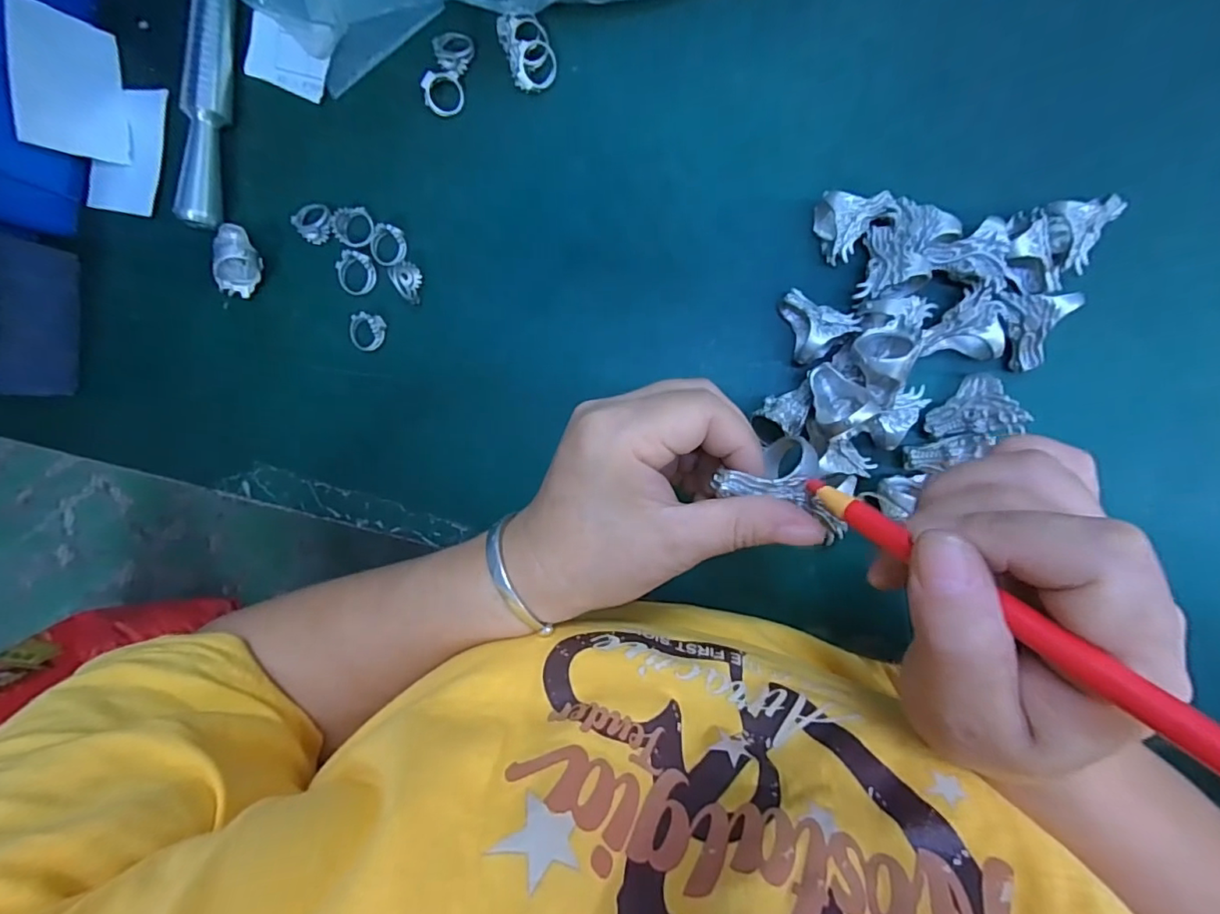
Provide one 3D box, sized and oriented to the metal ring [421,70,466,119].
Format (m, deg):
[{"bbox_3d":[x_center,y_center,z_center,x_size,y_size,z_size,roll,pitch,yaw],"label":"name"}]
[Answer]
[{"bbox_3d":[-0.091,-0.199,0.293,0.022,0.004,0.023,-4,108,-12],"label":"metal ring"}]

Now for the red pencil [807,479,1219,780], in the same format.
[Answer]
[{"bbox_3d":[0.112,0.049,0.126,0.010,0.005,0.166,-54,42,7],"label":"red pencil"}]

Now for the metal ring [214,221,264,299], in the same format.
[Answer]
[{"bbox_3d":[-0.212,-0.114,0.307,0.020,0.023,0.040,1,94,9],"label":"metal ring"}]

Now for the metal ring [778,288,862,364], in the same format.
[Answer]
[{"bbox_3d":[0.105,-0.067,0.266,0.031,0.023,0.036,-11,92,10],"label":"metal ring"}]

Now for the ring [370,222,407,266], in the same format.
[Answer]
[{"bbox_3d":[-0.126,-0.120,0.302,0.021,0.008,0.021,1,94,9],"label":"ring"}]

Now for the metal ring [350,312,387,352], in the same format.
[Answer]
[{"bbox_3d":[-0.141,-0.072,0.309,0.020,0.006,0.021,1,94,9],"label":"metal ring"}]

